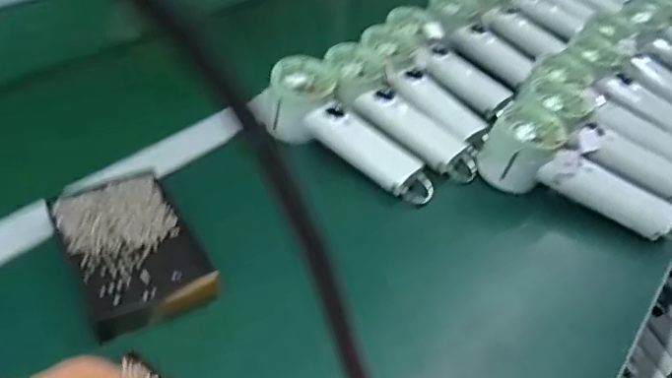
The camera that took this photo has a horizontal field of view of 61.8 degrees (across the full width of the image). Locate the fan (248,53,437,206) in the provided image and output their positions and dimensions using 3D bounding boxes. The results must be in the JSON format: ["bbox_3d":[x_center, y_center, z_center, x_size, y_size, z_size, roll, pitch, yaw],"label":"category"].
[{"bbox_3d":[0.011,-0.062,0.541,0.189,0.060,0.063,32,47,27],"label":"fan"}]

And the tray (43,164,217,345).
[{"bbox_3d":[-0.156,0.042,0.428,0.086,0.018,0.143,-20,47,-28],"label":"tray"}]

